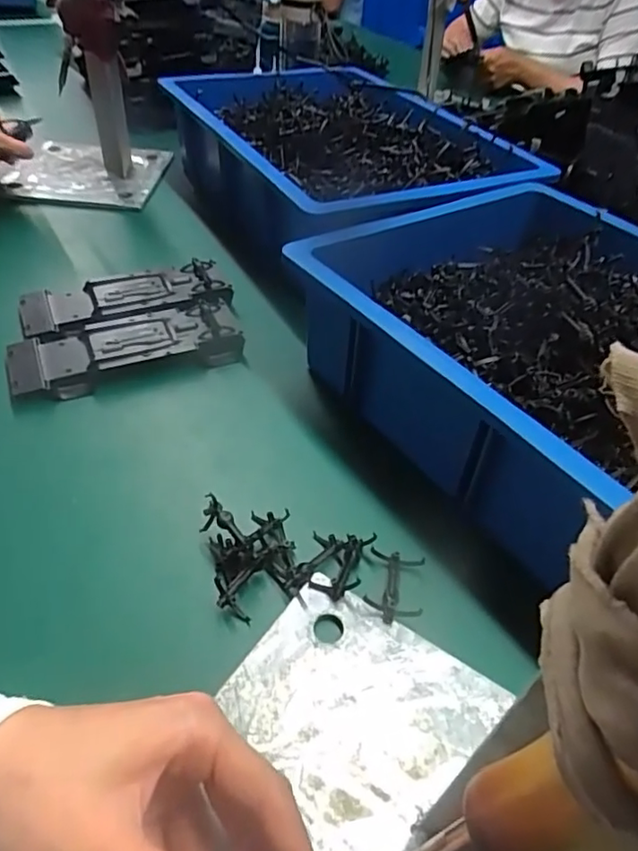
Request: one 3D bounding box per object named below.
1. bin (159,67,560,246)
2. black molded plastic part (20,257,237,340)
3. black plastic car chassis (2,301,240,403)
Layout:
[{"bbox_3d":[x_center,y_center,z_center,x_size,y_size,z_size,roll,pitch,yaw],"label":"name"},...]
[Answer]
[{"bbox_3d":[0.020,-0.334,0.730,0.302,0.115,0.479,-17,48,-22],"label":"bin"},{"bbox_3d":[-0.183,-0.123,0.561,0.192,0.019,0.078,-12,47,-18],"label":"black molded plastic part"},{"bbox_3d":[-0.166,-0.067,0.511,0.193,0.024,0.071,-14,47,-20],"label":"black plastic car chassis"}]

